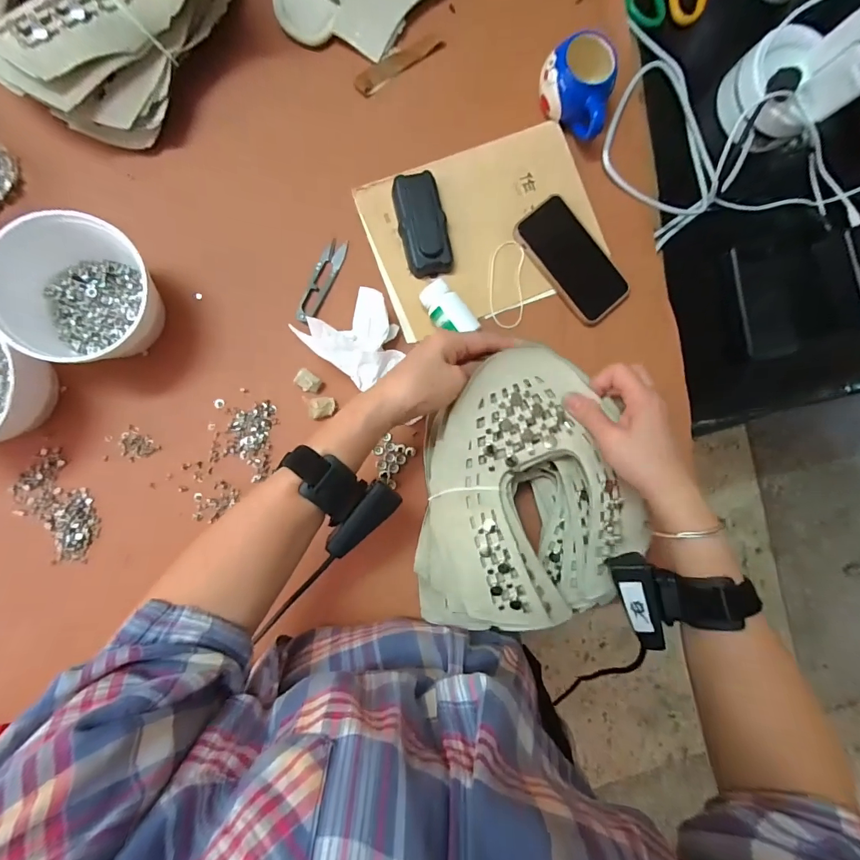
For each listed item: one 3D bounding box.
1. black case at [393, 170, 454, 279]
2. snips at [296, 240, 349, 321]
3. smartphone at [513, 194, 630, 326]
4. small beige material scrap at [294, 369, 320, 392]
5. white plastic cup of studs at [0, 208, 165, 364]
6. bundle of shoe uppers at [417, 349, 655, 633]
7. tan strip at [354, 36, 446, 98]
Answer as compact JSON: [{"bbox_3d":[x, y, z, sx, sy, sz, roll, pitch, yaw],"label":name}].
[{"bbox_3d":[-0.008,-0.226,0.468,0.049,0.027,0.106,-14,92,-9],"label":"black case"},{"bbox_3d":[-0.118,-0.163,0.463,0.023,0.010,0.100,25,86,-8],"label":"snips"},{"bbox_3d":[0.167,-0.199,0.502,0.074,0.015,0.146,-42,96,-7],"label":"smartphone"},{"bbox_3d":[-0.130,-0.051,0.453,0.024,0.019,0.020,34,84,-7],"label":"small beige material scrap"},{"bbox_3d":[-0.323,-0.126,0.396,0.116,0.081,0.124,38,84,-3],"label":"white plastic cup of studs"},{"bbox_3d":[0.089,0.062,0.409,0.193,0.077,0.254,-2,90,-9],"label":"bundle of shoe uppers"},{"bbox_3d":[-0.034,-0.419,0.484,0.119,0.006,0.022,-39,95,-7],"label":"tan strip"}]

